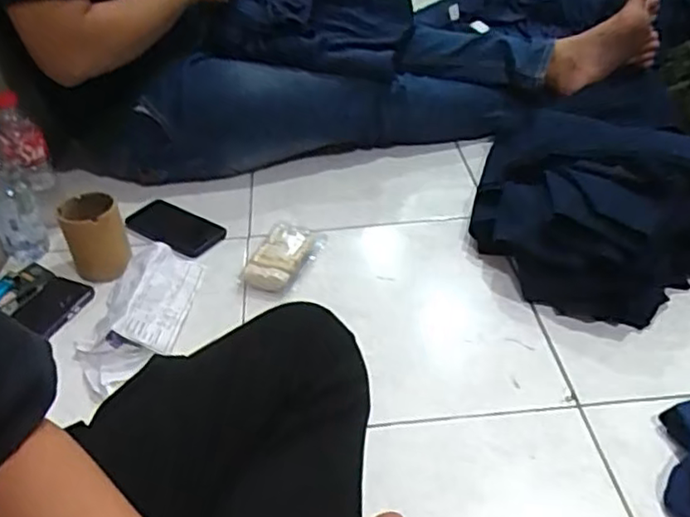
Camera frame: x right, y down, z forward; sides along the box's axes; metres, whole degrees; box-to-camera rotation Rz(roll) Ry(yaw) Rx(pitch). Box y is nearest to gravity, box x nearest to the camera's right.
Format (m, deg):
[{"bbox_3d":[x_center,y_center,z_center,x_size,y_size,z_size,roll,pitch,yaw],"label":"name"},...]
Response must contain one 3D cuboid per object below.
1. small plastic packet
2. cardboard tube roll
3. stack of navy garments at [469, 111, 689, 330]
[{"bbox_3d":[-0.091,-0.001,0.961,0.093,0.036,0.140,8,39,15],"label":"small plastic packet"},{"bbox_3d":[-0.366,-0.034,0.946,0.081,0.094,0.078,-21,40,-21],"label":"cardboard tube roll"},{"bbox_3d":[0.393,-0.079,0.965,0.401,0.154,0.383,12,40,20],"label":"stack of navy garments"}]

